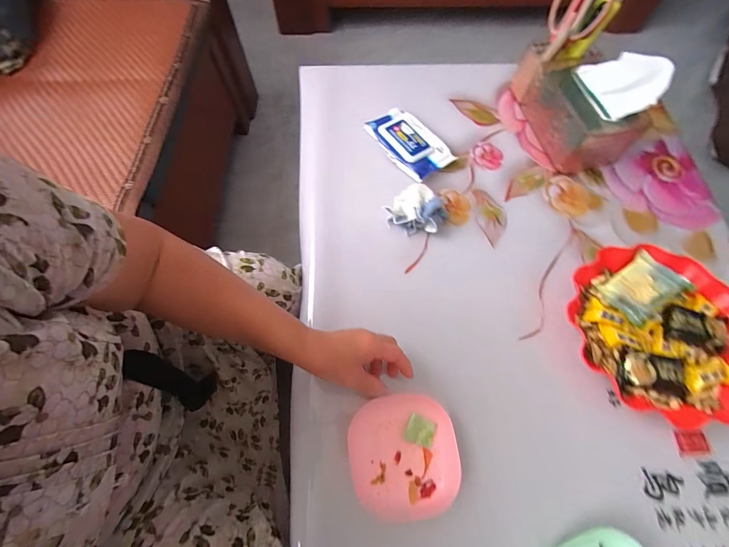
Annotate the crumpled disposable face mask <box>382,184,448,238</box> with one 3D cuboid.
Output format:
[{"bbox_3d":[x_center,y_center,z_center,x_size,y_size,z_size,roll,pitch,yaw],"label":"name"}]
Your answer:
[{"bbox_3d":[0.086,-0.102,0.523,0.085,0.047,0.075,26,69,10],"label":"crumpled disposable face mask"}]

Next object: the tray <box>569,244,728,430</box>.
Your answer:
[{"bbox_3d":[0.401,0.076,0.450,0.206,0.049,0.227,-9,67,-4],"label":"tray"}]

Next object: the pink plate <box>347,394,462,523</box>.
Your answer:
[{"bbox_3d":[0.048,0.218,0.401,0.128,0.018,0.128,0,67,-1],"label":"pink plate"}]

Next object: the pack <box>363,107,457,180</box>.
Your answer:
[{"bbox_3d":[0.079,-0.231,0.587,0.092,0.028,0.149,-34,71,-14],"label":"pack"}]

